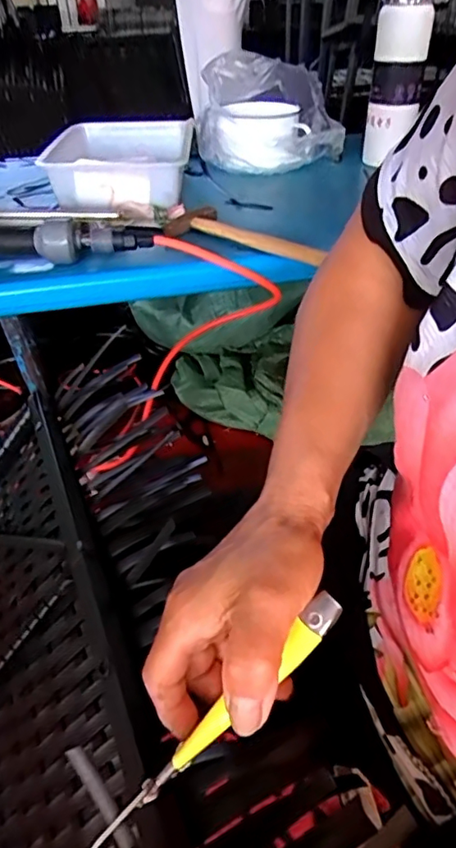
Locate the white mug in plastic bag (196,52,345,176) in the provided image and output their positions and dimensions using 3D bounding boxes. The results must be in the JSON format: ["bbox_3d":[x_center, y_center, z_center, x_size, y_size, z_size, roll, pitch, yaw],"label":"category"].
[{"bbox_3d":[0.067,-0.536,0.939,0.234,0.150,0.183,-2,39,1],"label":"white mug in plastic bag"}]

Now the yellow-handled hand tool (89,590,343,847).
[{"bbox_3d":[-0.006,0.125,0.231,0.142,0.012,0.014,-42,46,-1],"label":"yellow-handled hand tool"}]

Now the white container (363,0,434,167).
[{"bbox_3d":[0.276,-0.577,0.881,0.079,0.259,0.060,11,40,16],"label":"white container"}]

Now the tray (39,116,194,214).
[{"bbox_3d":[-0.157,-0.407,0.846,0.191,0.070,0.287,-2,39,0],"label":"tray"}]

